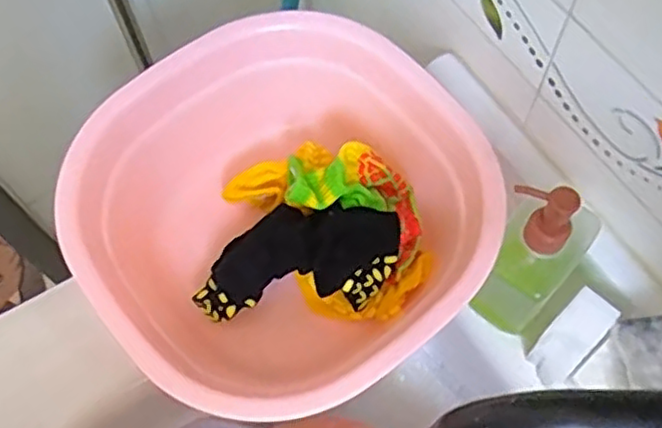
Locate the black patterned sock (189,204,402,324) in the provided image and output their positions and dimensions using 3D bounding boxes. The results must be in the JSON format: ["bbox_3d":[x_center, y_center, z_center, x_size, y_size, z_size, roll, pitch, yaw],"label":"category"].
[{"bbox_3d":[-0.026,0.030,0.493,0.154,0.043,0.086,-14,63,12],"label":"black patterned sock"}]

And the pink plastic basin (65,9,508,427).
[{"bbox_3d":[-0.028,0.003,0.501,0.243,0.112,0.266,-36,68,-14],"label":"pink plastic basin"}]

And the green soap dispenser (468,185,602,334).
[{"bbox_3d":[0.139,0.022,0.454,0.052,0.135,0.076,36,71,18],"label":"green soap dispenser"}]

